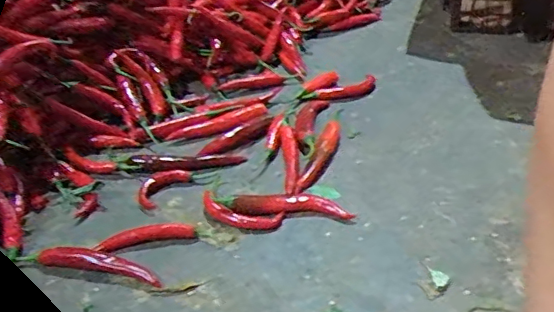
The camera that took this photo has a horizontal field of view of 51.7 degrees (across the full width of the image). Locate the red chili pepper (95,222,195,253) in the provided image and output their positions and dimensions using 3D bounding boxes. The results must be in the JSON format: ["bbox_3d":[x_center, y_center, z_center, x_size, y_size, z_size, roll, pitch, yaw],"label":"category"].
[{"bbox_3d":[-0.142,0.087,0.622,0.103,0.015,0.021,-11,37,-11],"label":"red chili pepper"}]

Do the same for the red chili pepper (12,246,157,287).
[{"bbox_3d":[-0.192,0.108,0.594,0.154,0.019,0.028,6,37,13],"label":"red chili pepper"}]

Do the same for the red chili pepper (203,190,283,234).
[{"bbox_3d":[-0.043,0.064,0.642,0.095,0.021,0.033,9,38,16],"label":"red chili pepper"}]

